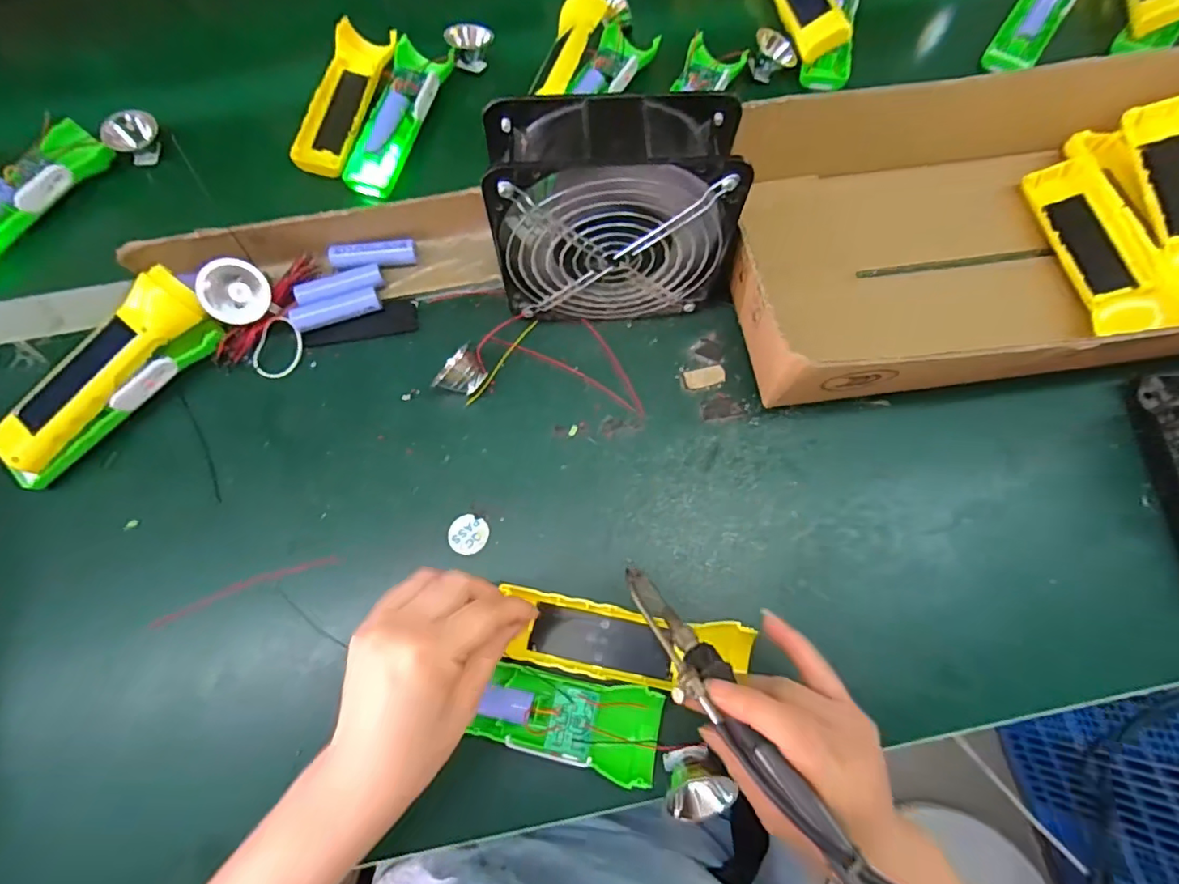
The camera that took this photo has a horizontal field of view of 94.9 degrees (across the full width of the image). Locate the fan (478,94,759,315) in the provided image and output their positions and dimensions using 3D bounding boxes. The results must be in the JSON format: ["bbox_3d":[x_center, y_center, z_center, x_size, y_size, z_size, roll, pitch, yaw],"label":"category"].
[{"bbox_3d":[0.019,-0.145,0.360,0.156,0.146,0.067,-4,72,1],"label":"fan"}]

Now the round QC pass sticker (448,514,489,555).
[{"bbox_3d":[-0.084,0.064,0.372,0.027,0.004,0.027,-1,72,2],"label":"round QC pass sticker"}]

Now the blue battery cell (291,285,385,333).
[{"bbox_3d":[-0.192,-0.100,0.416,0.064,0.019,0.016,-19,73,-4],"label":"blue battery cell"}]

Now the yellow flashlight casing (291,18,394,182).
[{"bbox_3d":[-0.223,-0.312,0.494,0.051,0.019,0.160,9,73,5],"label":"yellow flashlight casing"}]

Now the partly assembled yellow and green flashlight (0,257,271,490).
[{"bbox_3d":[-0.324,-0.059,0.386,0.206,0.047,0.056,-44,76,-11],"label":"partly assembled yellow and green flashlight"}]

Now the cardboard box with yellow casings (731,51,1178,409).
[{"bbox_3d":[0.318,-0.155,0.395,0.419,0.078,0.222,-5,72,0],"label":"cardboard box with yellow casings"}]

